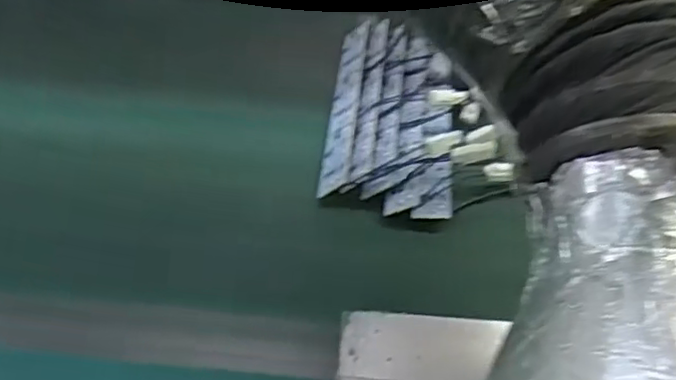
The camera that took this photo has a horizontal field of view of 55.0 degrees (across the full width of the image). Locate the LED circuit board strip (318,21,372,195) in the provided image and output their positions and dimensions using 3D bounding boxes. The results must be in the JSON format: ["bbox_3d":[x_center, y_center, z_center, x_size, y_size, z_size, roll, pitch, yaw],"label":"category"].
[{"bbox_3d":[0.007,-0.070,0.495,0.024,0.004,0.192,-20,40,27],"label":"LED circuit board strip"}]

